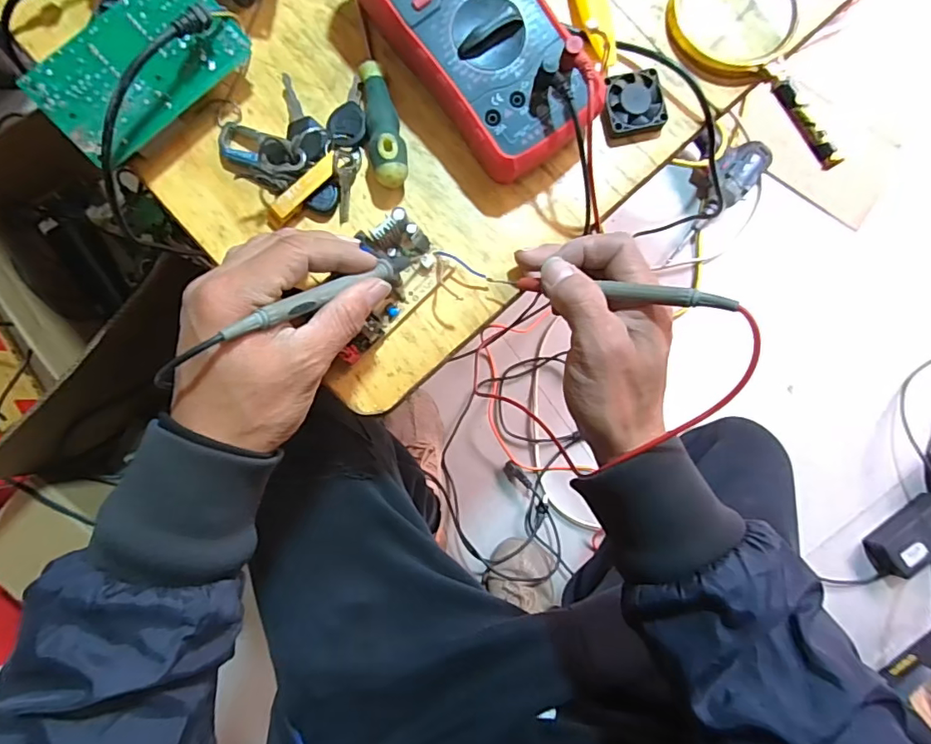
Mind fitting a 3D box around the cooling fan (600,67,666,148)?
[{"bbox_3d":[0.115,-0.184,0.364,0.043,0.013,0.044,-11,87,-2],"label":"cooling fan"}]

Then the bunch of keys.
[{"bbox_3d":[-0.116,-0.154,0.343,0.090,0.031,0.097,12,87,-1],"label":"bunch of keys"}]

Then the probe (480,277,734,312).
[{"bbox_3d":[0.079,-0.047,0.307,0.148,0.018,0.012,14,85,42],"label":"probe"}]

